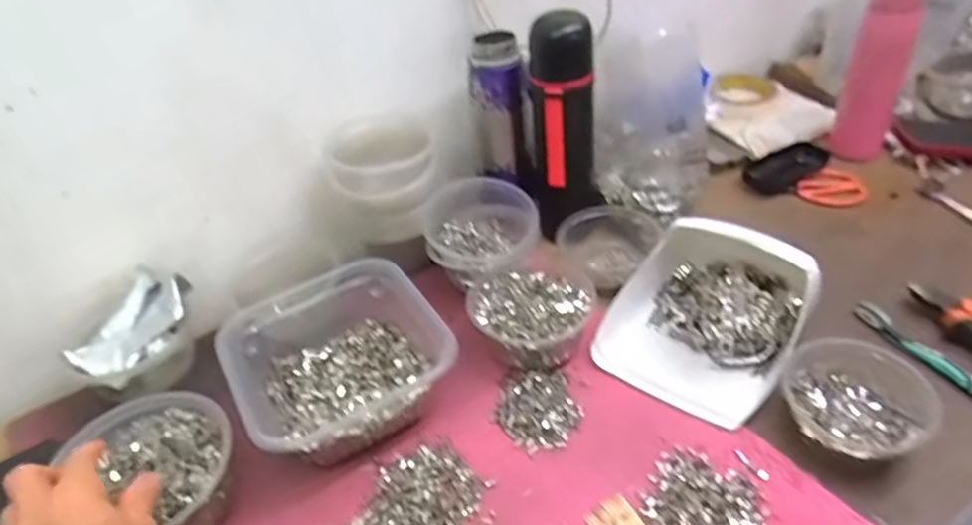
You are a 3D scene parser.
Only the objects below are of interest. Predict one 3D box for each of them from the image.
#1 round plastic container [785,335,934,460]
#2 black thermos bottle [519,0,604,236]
[{"bbox_3d":[0.291,0.112,0.507,0.098,0.049,0.100,-3,42,3],"label":"round plastic container"},{"bbox_3d":[0.083,-0.140,0.676,0.078,0.225,0.077,-2,41,5],"label":"black thermos bottle"}]

